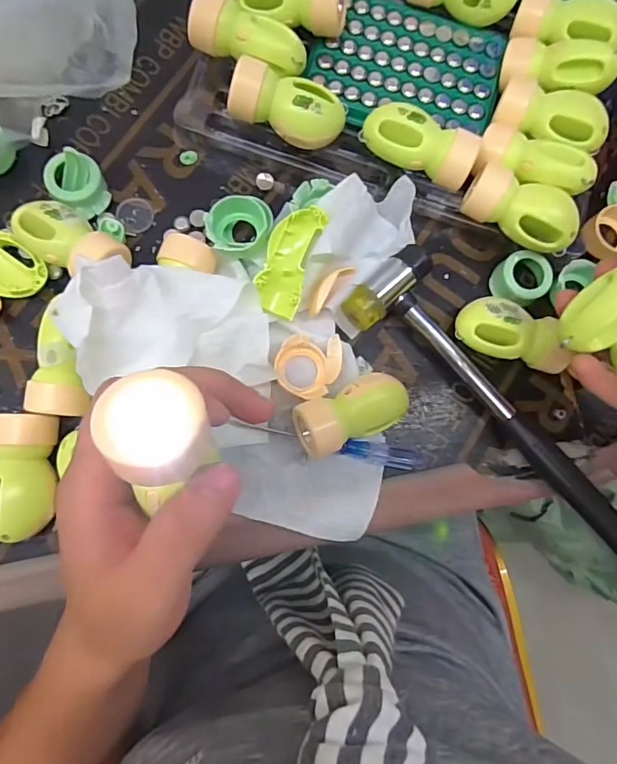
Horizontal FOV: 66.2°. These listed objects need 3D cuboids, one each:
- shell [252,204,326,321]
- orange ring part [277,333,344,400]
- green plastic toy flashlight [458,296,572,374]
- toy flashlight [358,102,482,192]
[{"bbox_3d":[-0.012,-0.072,0.283,0.027,0.013,0.065,18,98,-3],"label":"shell"},{"bbox_3d":[0.000,-0.009,0.291,0.039,0.016,0.038,2,83,-5],"label":"orange ring part"},{"bbox_3d":[0.126,-0.028,0.298,0.069,0.032,0.032,22,82,-2],"label":"green plastic toy flashlight"},{"bbox_3d":[0.066,-0.144,0.289,0.068,0.029,0.026,23,82,-2],"label":"toy flashlight"}]

